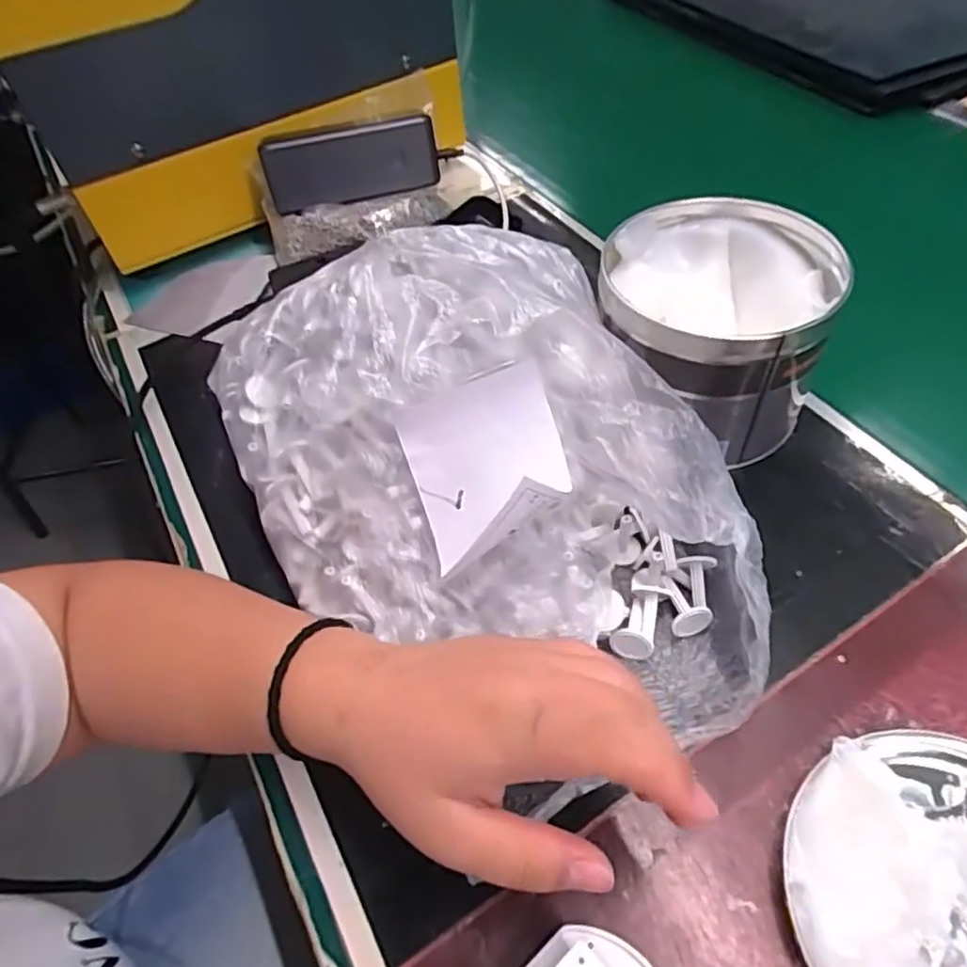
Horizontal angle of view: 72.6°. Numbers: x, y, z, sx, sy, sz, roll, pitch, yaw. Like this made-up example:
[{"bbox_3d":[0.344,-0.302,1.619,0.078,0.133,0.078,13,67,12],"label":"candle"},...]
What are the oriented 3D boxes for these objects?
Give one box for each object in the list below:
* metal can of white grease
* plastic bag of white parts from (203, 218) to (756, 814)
[{"bbox_3d":[0.131,-0.088,0.395,0.121,0.104,0.121,-3,51,3],"label":"metal can of white grease"},{"bbox_3d":[-0.005,-0.011,0.333,0.212,0.121,0.309,-27,54,-15],"label":"plastic bag of white parts"}]

